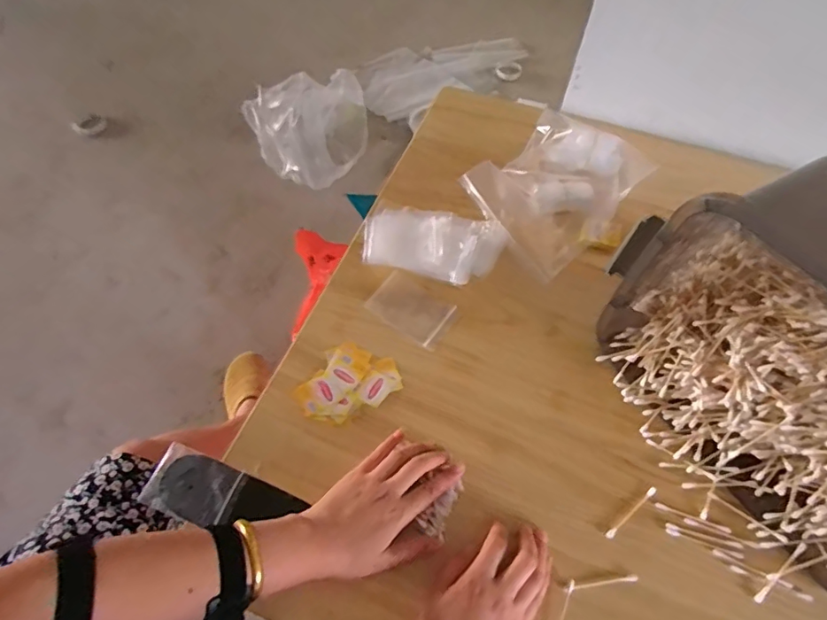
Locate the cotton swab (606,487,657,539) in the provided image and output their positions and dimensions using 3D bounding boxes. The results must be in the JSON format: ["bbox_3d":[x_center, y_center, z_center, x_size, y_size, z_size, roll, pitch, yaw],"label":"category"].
[{"bbox_3d":[0.220,0.203,0.515,0.073,0.006,0.007,-35,66,-18],"label":"cotton swab"}]

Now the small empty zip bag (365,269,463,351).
[{"bbox_3d":[-0.001,-0.001,0.639,0.104,0.004,0.066,32,73,12],"label":"small empty zip bag"}]

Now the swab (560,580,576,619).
[{"bbox_3d":[0.135,0.284,0.469,0.008,0.008,0.070,23,63,12],"label":"swab"}]

